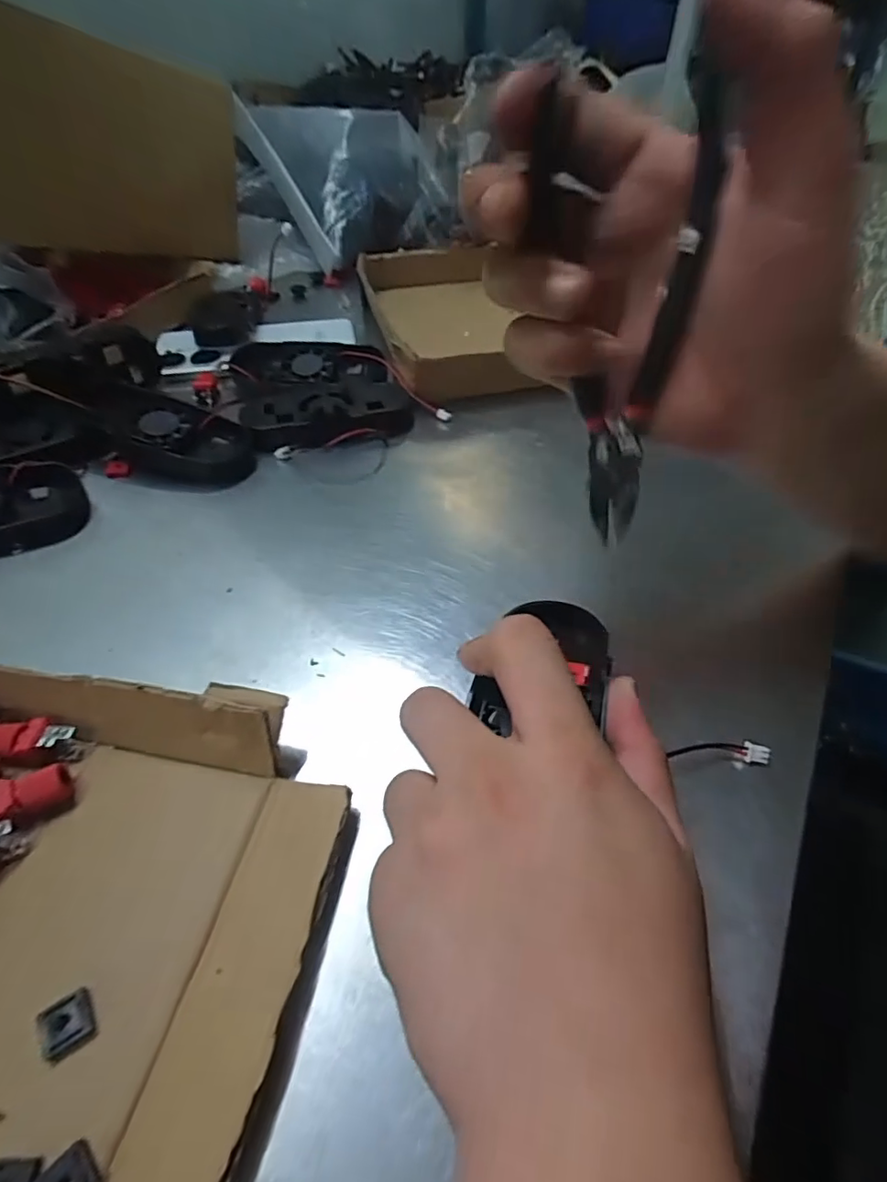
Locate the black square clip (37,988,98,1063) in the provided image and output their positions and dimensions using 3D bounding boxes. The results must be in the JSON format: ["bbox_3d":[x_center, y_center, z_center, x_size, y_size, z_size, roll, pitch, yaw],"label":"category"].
[{"bbox_3d":[-0.111,0.128,0.168,0.014,0.004,0.015,-27,53,-22],"label":"black square clip"}]

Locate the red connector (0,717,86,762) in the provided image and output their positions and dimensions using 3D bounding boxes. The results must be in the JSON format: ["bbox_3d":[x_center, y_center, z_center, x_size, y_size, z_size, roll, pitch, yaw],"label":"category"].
[{"bbox_3d":[-0.163,0.059,0.225,0.036,0.013,0.015,6,49,6],"label":"red connector"}]

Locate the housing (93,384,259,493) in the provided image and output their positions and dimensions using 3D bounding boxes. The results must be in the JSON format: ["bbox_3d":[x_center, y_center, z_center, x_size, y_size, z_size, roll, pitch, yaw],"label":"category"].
[{"bbox_3d":[-0.172,-0.097,0.364,0.105,0.034,0.062,4,49,5],"label":"housing"}]

